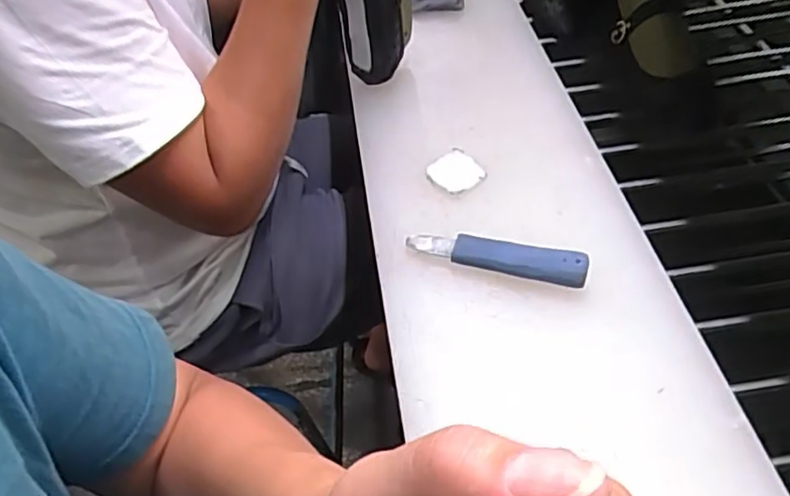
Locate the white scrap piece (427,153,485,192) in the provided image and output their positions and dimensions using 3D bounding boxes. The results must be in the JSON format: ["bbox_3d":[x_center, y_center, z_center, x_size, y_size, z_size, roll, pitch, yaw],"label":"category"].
[{"bbox_3d":[0.061,-0.077,0.667,0.051,0.004,0.050,-2,55,2],"label":"white scrap piece"}]

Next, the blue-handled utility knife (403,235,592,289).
[{"bbox_3d":[0.089,0.005,0.577,0.156,0.020,0.029,11,50,17],"label":"blue-handled utility knife"}]

